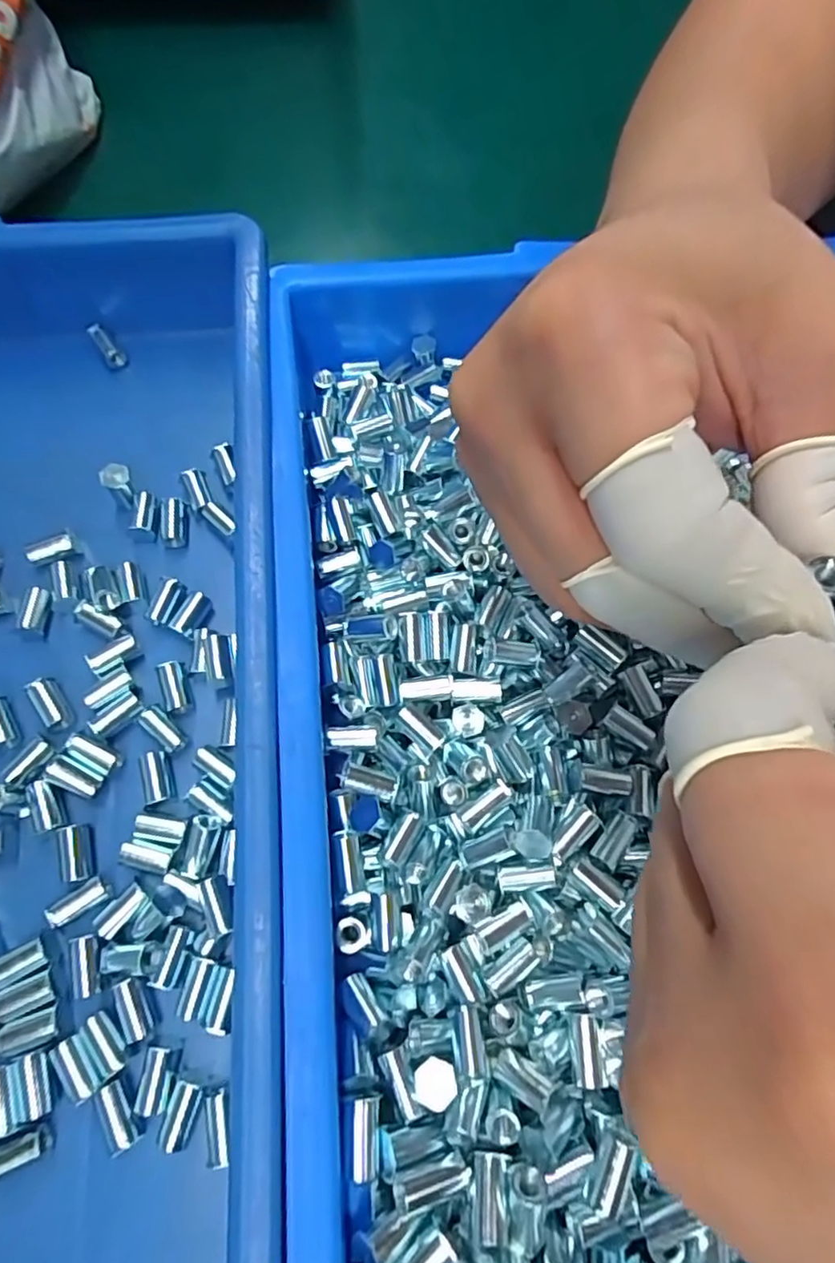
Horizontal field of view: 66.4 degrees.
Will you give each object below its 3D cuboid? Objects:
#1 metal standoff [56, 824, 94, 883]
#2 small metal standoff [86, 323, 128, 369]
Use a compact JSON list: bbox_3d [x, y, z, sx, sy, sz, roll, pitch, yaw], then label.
[{"bbox_3d":[-0.105,0.068,0.195,0.008,0.007,0.016,-17,70,-9],"label":"metal standoff"},{"bbox_3d":[-0.130,-0.121,0.267,0.007,0.007,0.020,-36,88,-15],"label":"small metal standoff"}]

